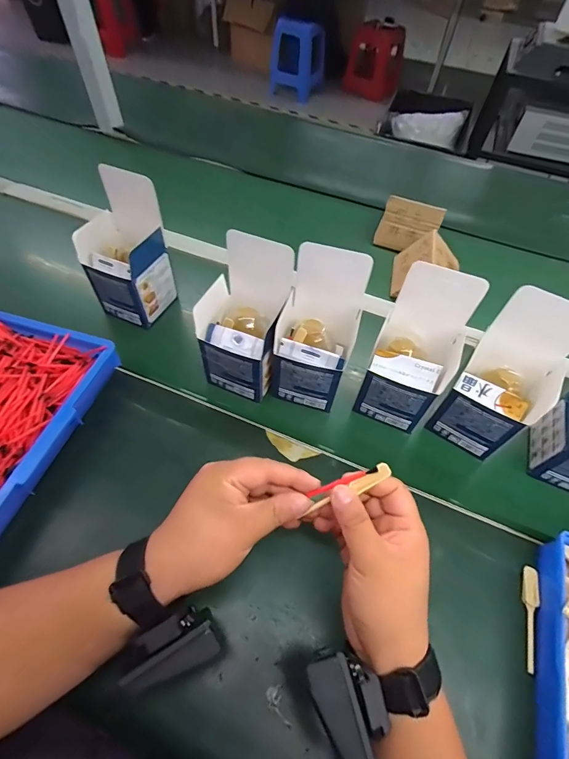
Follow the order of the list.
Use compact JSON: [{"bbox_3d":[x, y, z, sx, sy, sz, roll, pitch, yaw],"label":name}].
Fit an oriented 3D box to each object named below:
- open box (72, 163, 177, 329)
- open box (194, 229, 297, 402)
[{"bbox_3d":[-0.219,-0.171,0.501,0.096,0.161,0.094,23,56,10],"label":"open box"},{"bbox_3d":[-0.048,-0.070,0.436,0.091,0.166,0.096,21,55,9],"label":"open box"}]

